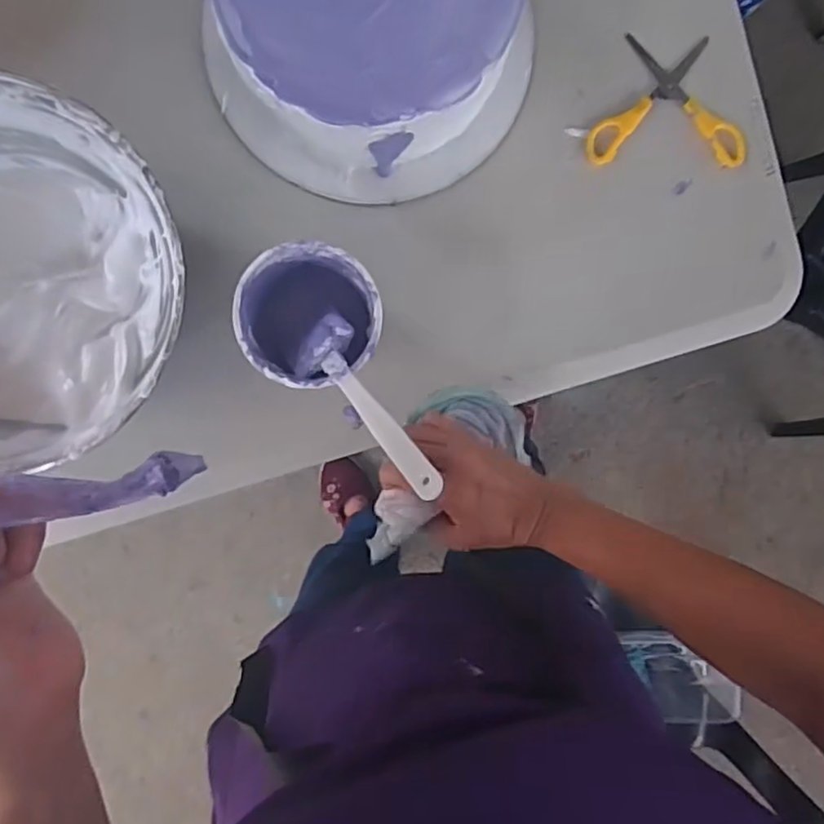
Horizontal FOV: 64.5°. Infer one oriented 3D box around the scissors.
[{"bbox_3d":[0.202,-0.245,0.515,0.126,0.012,0.098,0,90,-5],"label":"scissors"}]

